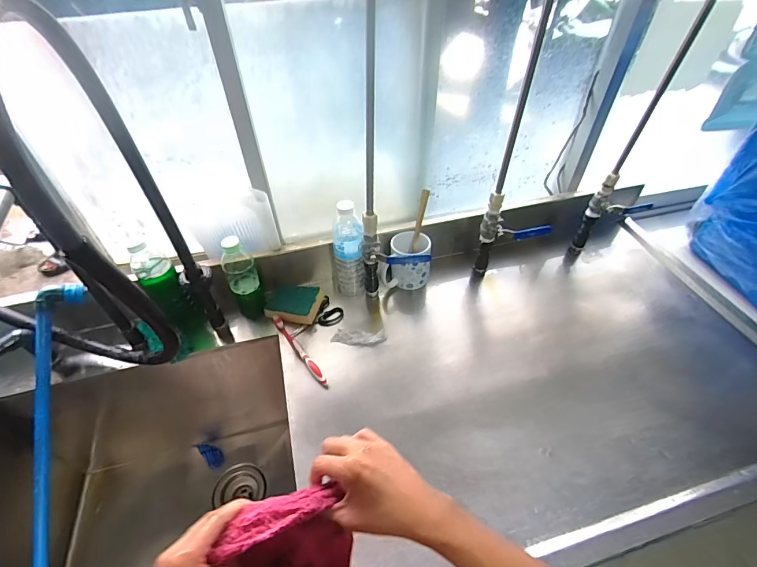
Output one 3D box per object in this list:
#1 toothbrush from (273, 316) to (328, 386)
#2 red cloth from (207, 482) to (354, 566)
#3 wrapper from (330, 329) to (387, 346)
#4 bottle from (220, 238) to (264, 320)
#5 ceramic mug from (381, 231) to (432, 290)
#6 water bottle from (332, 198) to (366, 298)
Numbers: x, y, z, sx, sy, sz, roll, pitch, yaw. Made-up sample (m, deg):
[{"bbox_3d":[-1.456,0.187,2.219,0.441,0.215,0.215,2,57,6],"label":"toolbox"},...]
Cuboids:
[{"bbox_3d":[-0.146,0.122,0.731,0.019,0.023,0.177,-29,52,-25],"label":"toothbrush"},{"bbox_3d":[-0.079,0.271,0.376,0.112,0.096,0.105,-12,47,-11],"label":"red cloth"},{"bbox_3d":[-0.037,0.102,0.753,0.102,0.021,0.030,5,46,5],"label":"wrapper"},{"bbox_3d":[-0.254,-0.009,0.740,0.057,0.167,0.055,-21,49,-19],"label":"bottle"},{"bbox_3d":[0.061,-0.042,0.820,0.096,0.098,0.108,10,47,11],"label":"ceramic mug"},{"bbox_3d":[-0.061,-0.067,0.773,0.061,0.206,0.061,-4,46,-3],"label":"water bottle"}]

